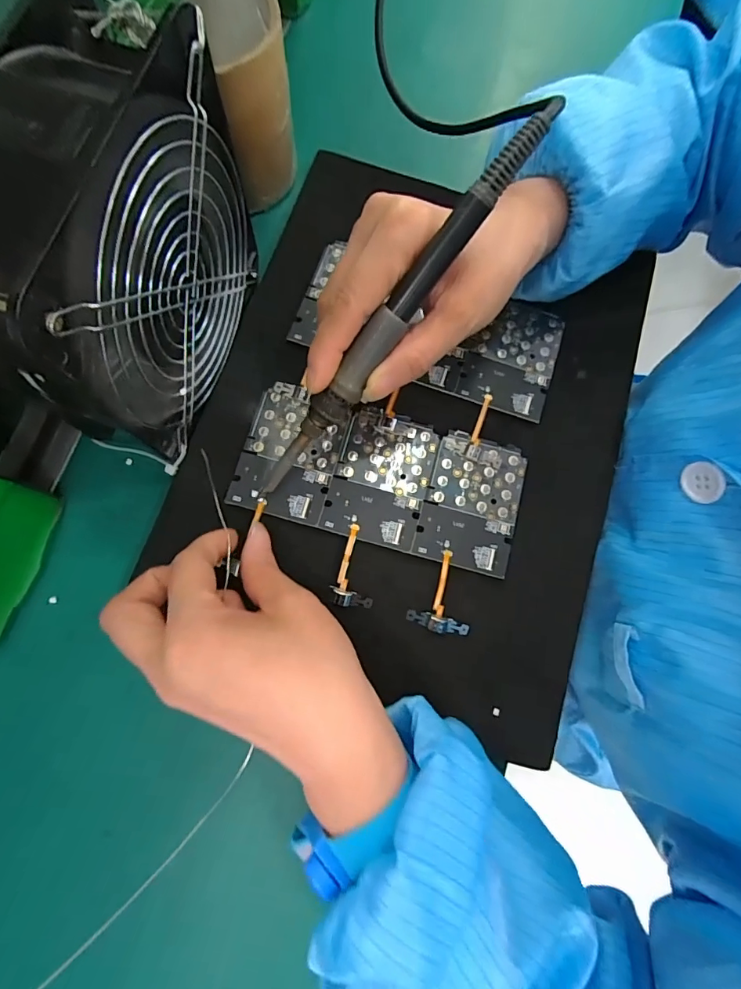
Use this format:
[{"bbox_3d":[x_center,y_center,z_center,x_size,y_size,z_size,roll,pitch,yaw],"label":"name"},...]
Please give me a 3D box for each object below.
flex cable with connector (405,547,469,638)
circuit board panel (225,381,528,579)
[{"bbox_3d":[0.041,0.055,0.259,0.035,0.004,0.045,10,76,1],"label":"flex cable with connector"},{"bbox_3d":[0.007,-0.010,0.269,0.165,0.004,0.079,14,78,0],"label":"circuit board panel"}]

